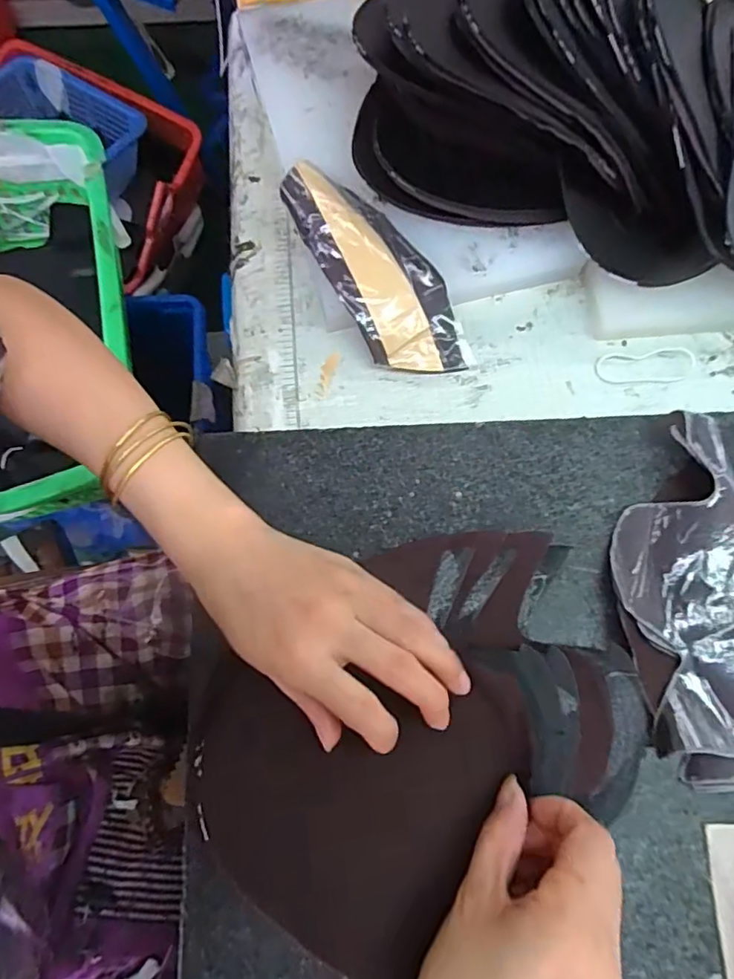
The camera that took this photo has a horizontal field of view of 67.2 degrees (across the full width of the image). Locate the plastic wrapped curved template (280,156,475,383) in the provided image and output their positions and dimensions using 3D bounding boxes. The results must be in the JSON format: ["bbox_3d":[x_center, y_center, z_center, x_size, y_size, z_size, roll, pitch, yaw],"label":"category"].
[{"bbox_3d":[0.008,-0.152,0.389,0.067,0.021,0.170,-33,93,-13],"label":"plastic wrapped curved template"}]

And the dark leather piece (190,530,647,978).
[{"bbox_3d":[0.027,0.122,0.284,0.220,0.036,0.169,-34,76,-12],"label":"dark leather piece"}]

